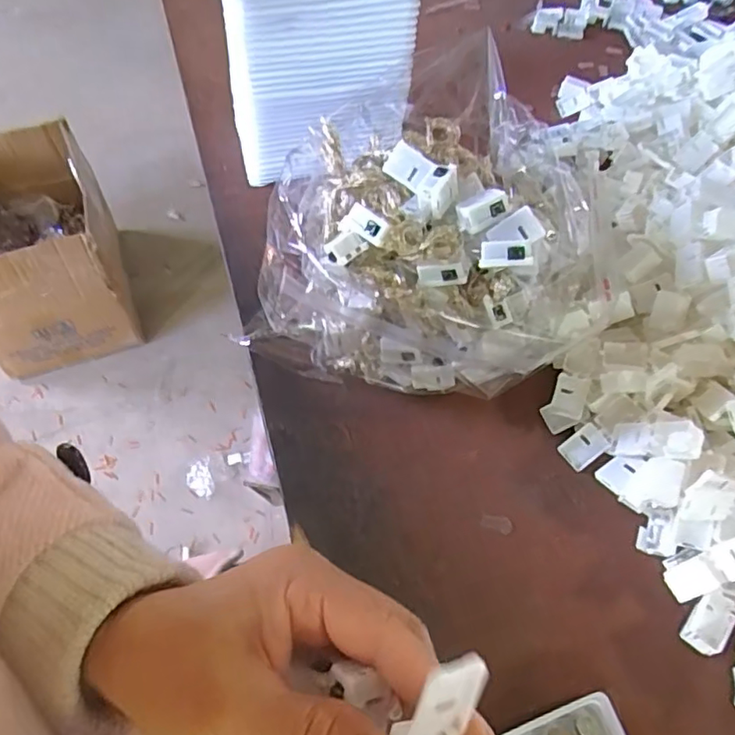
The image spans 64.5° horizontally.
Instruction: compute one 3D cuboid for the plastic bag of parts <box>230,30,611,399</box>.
[{"bbox_3d":[0.037,-0.068,0.371,0.217,0.137,0.134,13,58,7],"label":"plastic bag of parts"}]

